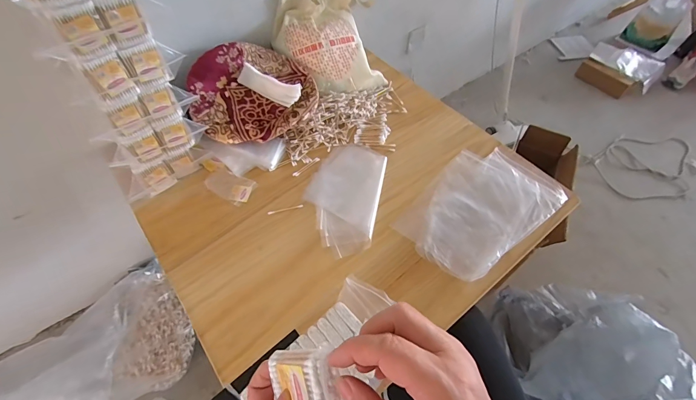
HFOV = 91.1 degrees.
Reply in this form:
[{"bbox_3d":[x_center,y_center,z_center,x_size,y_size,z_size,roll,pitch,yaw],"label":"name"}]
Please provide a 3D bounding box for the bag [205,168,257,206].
[{"bbox_3d":[-0.261,-0.031,0.751,0.106,0.015,0.062,22,56,14],"label":"bag"}]

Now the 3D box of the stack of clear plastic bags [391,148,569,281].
[{"bbox_3d":[0.280,0.004,0.722,0.355,0.015,0.214,-32,61,-22],"label":"stack of clear plastic bags"}]

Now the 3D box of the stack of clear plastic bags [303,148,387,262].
[{"bbox_3d":[-0.009,-0.018,0.741,0.155,0.015,0.284,10,54,6],"label":"stack of clear plastic bags"}]

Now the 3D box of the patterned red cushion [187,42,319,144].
[{"bbox_3d":[-0.221,-0.248,0.799,0.282,0.090,0.247,-29,74,-18],"label":"patterned red cushion"}]

